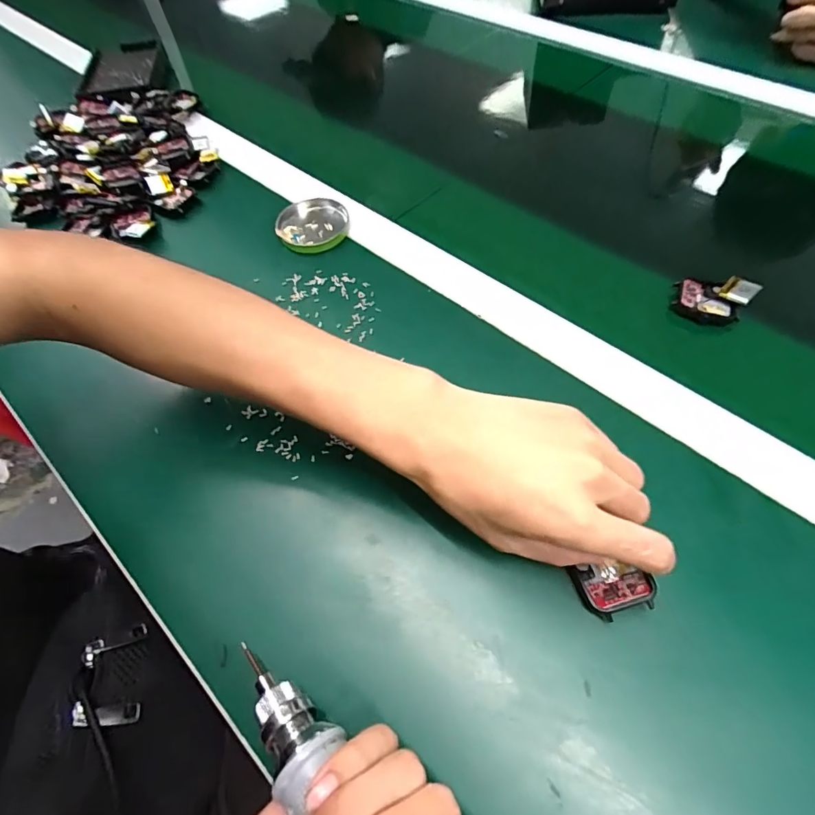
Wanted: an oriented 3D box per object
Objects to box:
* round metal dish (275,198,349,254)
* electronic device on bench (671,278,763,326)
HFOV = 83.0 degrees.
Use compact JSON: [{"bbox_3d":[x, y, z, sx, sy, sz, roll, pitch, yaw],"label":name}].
[{"bbox_3d":[-0.084,-0.167,0.418,0.059,0.014,0.060,-2,60,3],"label":"round metal dish"},{"bbox_3d":[0.234,-0.085,0.357,0.049,0.021,0.040,36,68,22],"label":"electronic device on bench"}]

